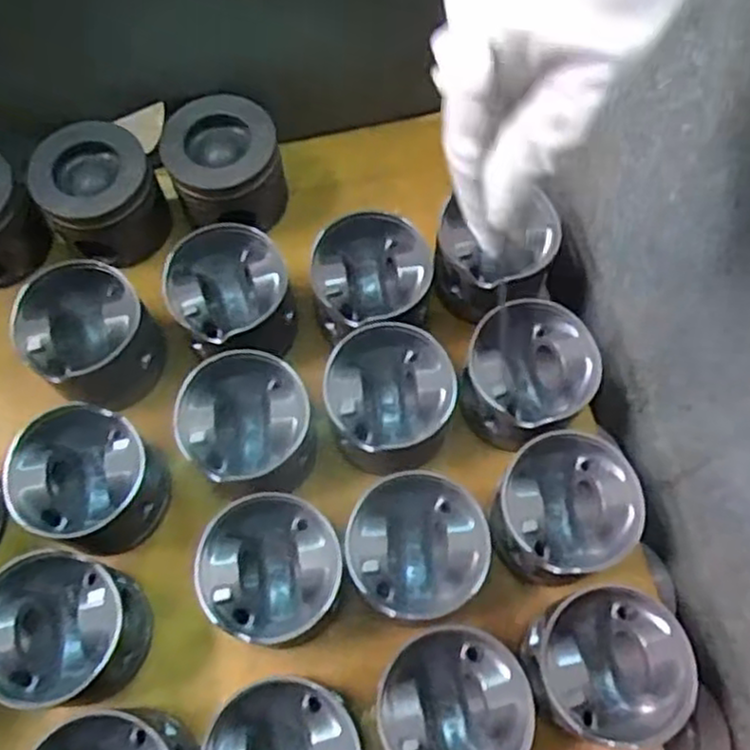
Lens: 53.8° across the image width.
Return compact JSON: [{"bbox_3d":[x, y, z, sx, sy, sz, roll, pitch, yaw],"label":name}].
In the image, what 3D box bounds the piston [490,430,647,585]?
[{"bbox_3d":[0.126,0.092,0.498,0.085,0.066,0.091,0,68,0],"label":"piston"}]

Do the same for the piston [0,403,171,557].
[{"bbox_3d":[-0.194,0.073,0.507,0.093,0.076,0.085,0,68,0],"label":"piston"}]

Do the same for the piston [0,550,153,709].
[{"bbox_3d":[-0.198,0.168,0.474,0.094,0.073,0.097,18,69,7],"label":"piston"}]

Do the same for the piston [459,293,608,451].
[{"bbox_3d":[0.107,0.003,0.533,0.088,0.072,0.091,0,68,0],"label":"piston"}]

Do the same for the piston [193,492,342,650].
[{"bbox_3d":[-0.064,0.130,0.485,0.088,0.074,0.086,0,68,0],"label":"piston"}]

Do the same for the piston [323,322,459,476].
[{"bbox_3d":[0.010,0.020,0.531,0.085,0.077,0.092,0,68,0],"label":"piston"}]

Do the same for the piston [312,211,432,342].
[{"bbox_3d":[-0.002,-0.066,0.566,0.088,0.071,0.089,1,68,1],"label":"piston"}]

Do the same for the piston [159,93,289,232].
[{"bbox_3d":[-0.121,-0.166,0.599,0.089,0.073,0.086,0,68,0],"label":"piston"}]

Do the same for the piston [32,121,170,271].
[{"bbox_3d":[-0.213,-0.140,0.583,0.084,0.073,0.088,0,68,0],"label":"piston"}]

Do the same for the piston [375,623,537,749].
[{"bbox_3d":[0.047,0.202,0.452,0.085,0.075,0.086,0,68,0],"label":"piston"}]

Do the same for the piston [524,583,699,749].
[{"bbox_3d":[0.142,0.177,0.454,0.092,0.050,0.085,0,68,0],"label":"piston"}]

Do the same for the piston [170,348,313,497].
[{"bbox_3d":[-0.088,0.037,0.517,0.096,0.072,0.087,39,73,14],"label":"piston"}]

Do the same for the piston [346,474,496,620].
[{"bbox_3d":[0.027,0.116,0.490,0.087,0.067,0.087,0,68,0],"label":"piston"}]

